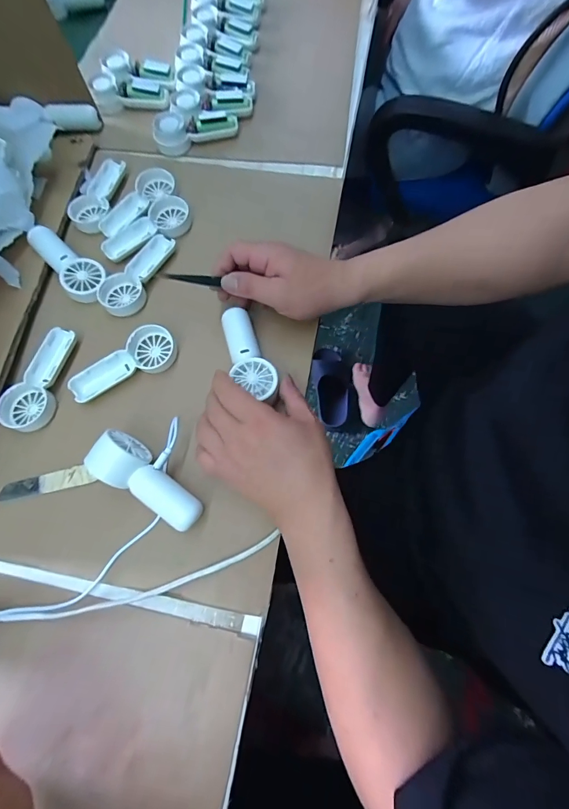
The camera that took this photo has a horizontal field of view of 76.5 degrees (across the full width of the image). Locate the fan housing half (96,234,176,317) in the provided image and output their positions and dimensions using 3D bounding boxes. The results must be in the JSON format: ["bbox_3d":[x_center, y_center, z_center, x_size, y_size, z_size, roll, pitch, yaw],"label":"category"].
[{"bbox_3d":[-0.169,-0.153,0.409,0.047,0.013,0.113,22,74,8],"label":"fan housing half"}]

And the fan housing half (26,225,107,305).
[{"bbox_3d":[-0.245,-0.161,0.407,0.045,0.017,0.109,-41,76,-11],"label":"fan housing half"}]

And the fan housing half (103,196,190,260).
[{"bbox_3d":[-0.165,-0.208,0.435,0.052,0.019,0.111,41,78,13],"label":"fan housing half"}]

